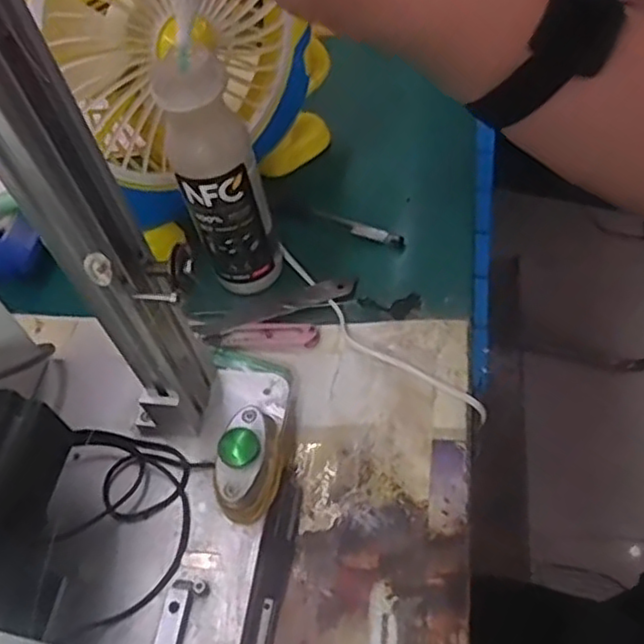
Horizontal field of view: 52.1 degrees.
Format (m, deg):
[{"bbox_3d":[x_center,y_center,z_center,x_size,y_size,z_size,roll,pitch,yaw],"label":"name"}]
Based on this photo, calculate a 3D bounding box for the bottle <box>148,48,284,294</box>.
[{"bbox_3d":[-0.064,-0.086,0.428,0.053,0.174,0.042,-14,54,-1],"label":"bottle"}]

